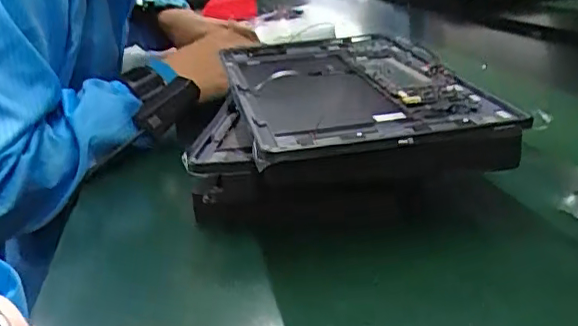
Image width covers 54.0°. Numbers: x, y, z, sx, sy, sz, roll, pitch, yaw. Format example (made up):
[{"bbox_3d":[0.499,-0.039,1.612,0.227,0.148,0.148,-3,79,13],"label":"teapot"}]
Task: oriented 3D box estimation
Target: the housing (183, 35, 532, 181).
[{"bbox_3d":[0.029,-0.049,0.436,0.214,0.045,0.254,-8,23,-6],"label":"housing"}]

